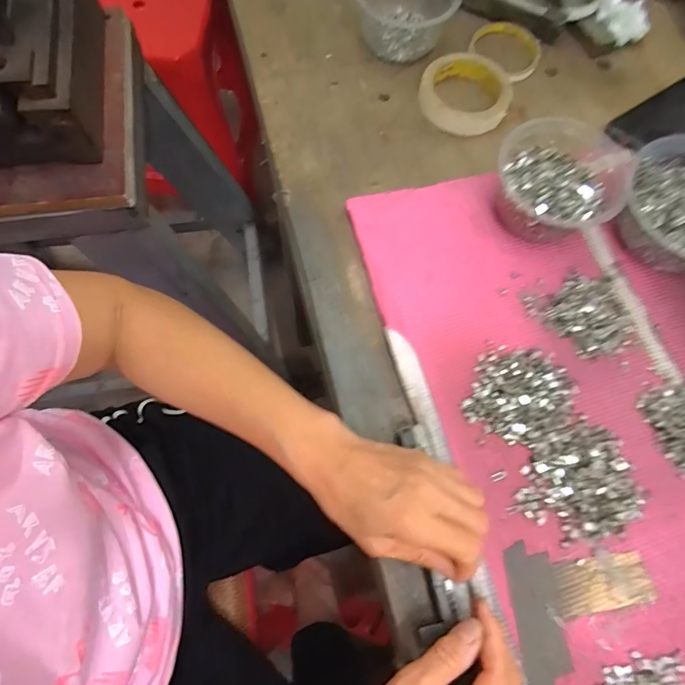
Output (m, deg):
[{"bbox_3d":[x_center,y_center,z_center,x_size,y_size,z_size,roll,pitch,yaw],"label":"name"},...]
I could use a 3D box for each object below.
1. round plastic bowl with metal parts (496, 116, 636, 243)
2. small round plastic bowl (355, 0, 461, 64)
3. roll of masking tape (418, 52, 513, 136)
[{"bbox_3d":[0.204,-0.147,0.437,0.114,0.062,0.107,1,70,-3],"label":"round plastic bowl with metal parts"},{"bbox_3d":[0.072,-0.390,0.528,0.112,0.062,0.118,1,70,-3],"label":"small round plastic bowl"},{"bbox_3d":[0.137,-0.279,0.512,0.097,0.018,0.108,14,70,2],"label":"roll of masking tape"}]

